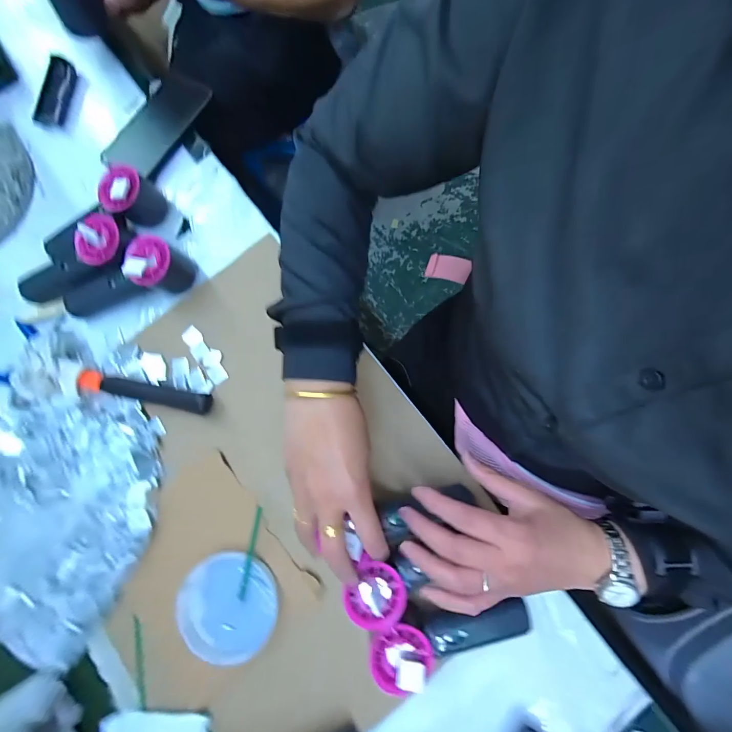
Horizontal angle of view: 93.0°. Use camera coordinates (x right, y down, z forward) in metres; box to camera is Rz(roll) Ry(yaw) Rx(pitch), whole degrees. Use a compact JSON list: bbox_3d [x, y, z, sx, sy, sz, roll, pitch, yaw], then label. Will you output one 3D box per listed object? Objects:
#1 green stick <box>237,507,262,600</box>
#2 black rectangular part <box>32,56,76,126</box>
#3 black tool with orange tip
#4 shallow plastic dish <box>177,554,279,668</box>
[{"bbox_3d":[-0.126,0.202,0.375,0.008,0.007,0.092,7,81,5],"label":"green stick"},{"bbox_3d":[-0.450,-0.394,0.501,0.034,0.015,0.096,21,92,4],"label":"black rectangular part"},{"bbox_3d":[-0.257,0.031,0.405,0.152,0.015,0.023,11,81,6],"label":"black tool with orange tip"},{"bbox_3d":[-0.145,0.252,0.366,0.101,0.017,0.100,39,85,9],"label":"shallow plastic dish"}]

